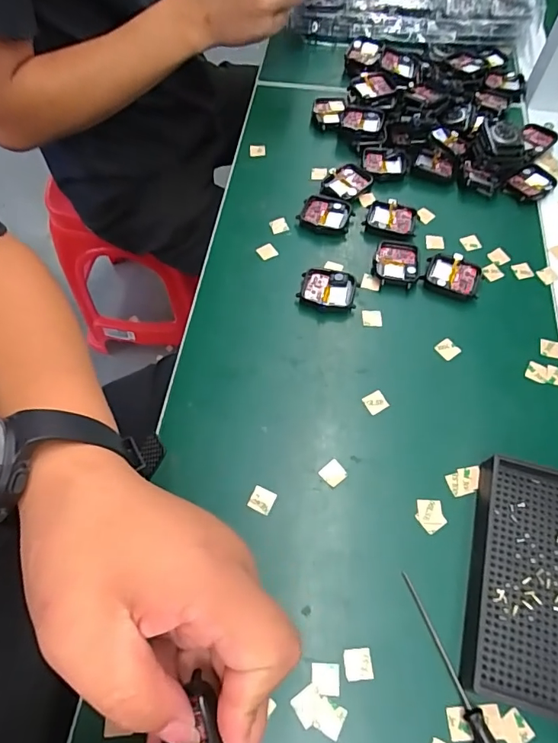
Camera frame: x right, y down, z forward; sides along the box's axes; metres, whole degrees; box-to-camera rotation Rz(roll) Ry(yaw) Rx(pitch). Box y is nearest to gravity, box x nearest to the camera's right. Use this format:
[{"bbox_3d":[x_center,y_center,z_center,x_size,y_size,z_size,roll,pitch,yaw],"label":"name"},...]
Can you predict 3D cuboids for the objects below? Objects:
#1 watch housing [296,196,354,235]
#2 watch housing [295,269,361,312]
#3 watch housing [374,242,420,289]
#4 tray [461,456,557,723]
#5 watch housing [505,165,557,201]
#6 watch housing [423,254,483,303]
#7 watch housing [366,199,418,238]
[{"bbox_3d":[0.044,-0.147,0.439,0.047,0.008,0.040,17,63,8],"label":"watch housing"},{"bbox_3d":[0.041,-0.067,0.394,0.047,0.013,0.038,11,62,5],"label":"watch housing"},{"bbox_3d":[0.102,-0.094,0.405,0.038,0.012,0.044,9,62,4],"label":"watch housing"},{"bbox_3d":[0.165,0.128,0.279,0.096,0.017,0.134,15,63,7],"label":"tray"},{"bbox_3d":[0.247,-0.183,0.454,0.048,0.007,0.034,-30,66,-16],"label":"watch housing"},{"bbox_3d":[0.149,-0.082,0.400,0.044,0.010,0.038,17,63,8],"label":"watch housing"},{"bbox_3d":[0.104,-0.141,0.434,0.044,0.009,0.037,15,63,7],"label":"watch housing"}]

